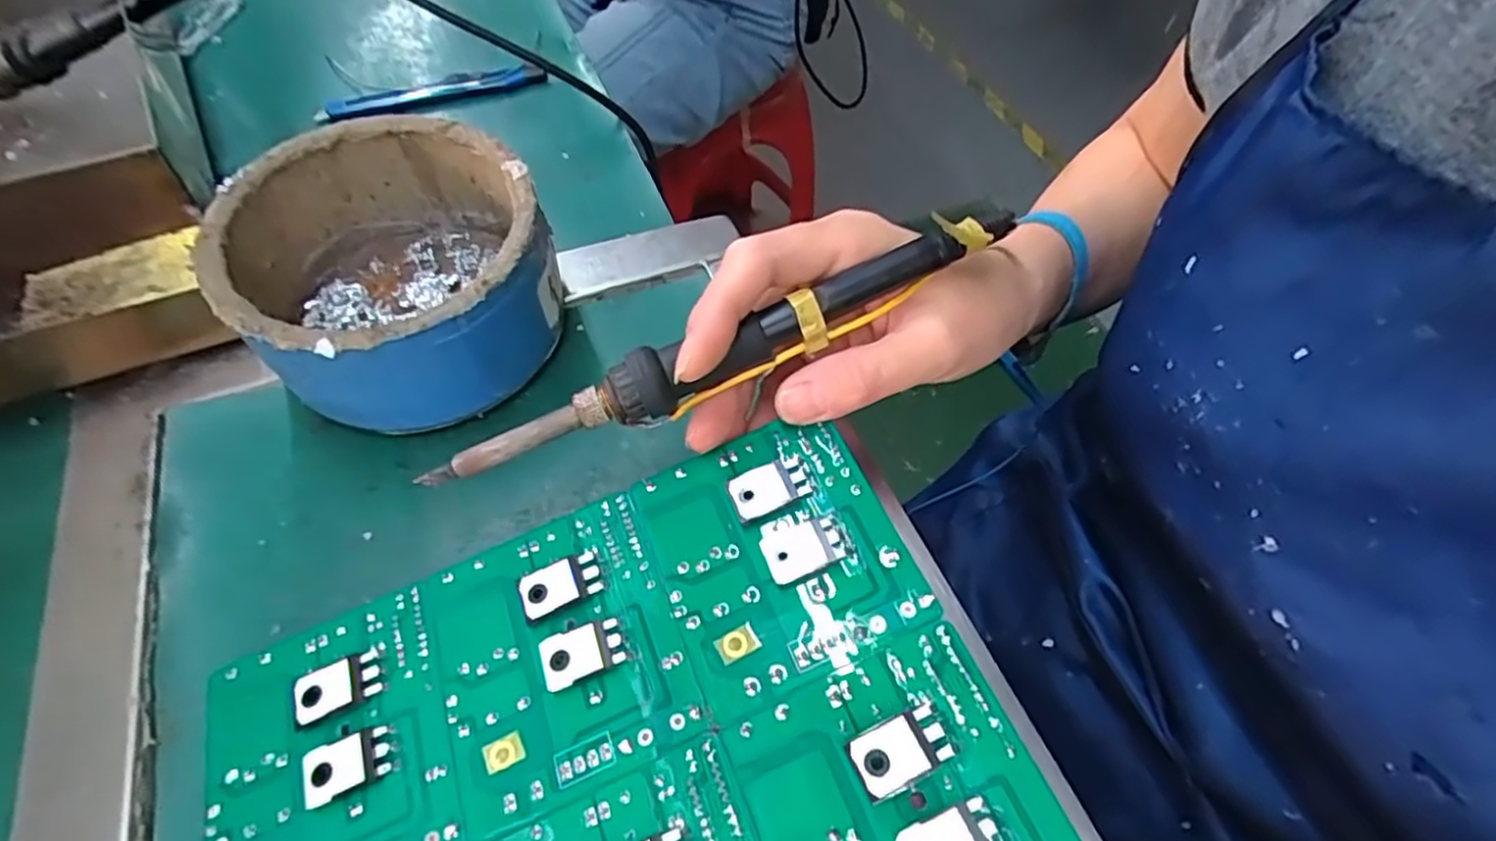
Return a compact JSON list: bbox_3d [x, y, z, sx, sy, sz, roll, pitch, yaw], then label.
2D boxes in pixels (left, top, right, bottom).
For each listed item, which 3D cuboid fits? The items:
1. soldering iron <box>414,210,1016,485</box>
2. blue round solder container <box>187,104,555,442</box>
[{"bbox_3d":[-0.009,-0.022,0.226,0.196,0.018,0.016,-24,58,-2],"label":"soldering iron"},{"bbox_3d":[-0.144,-0.058,0.292,0.118,0.073,0.112,1,56,-1],"label":"blue round solder container"}]

